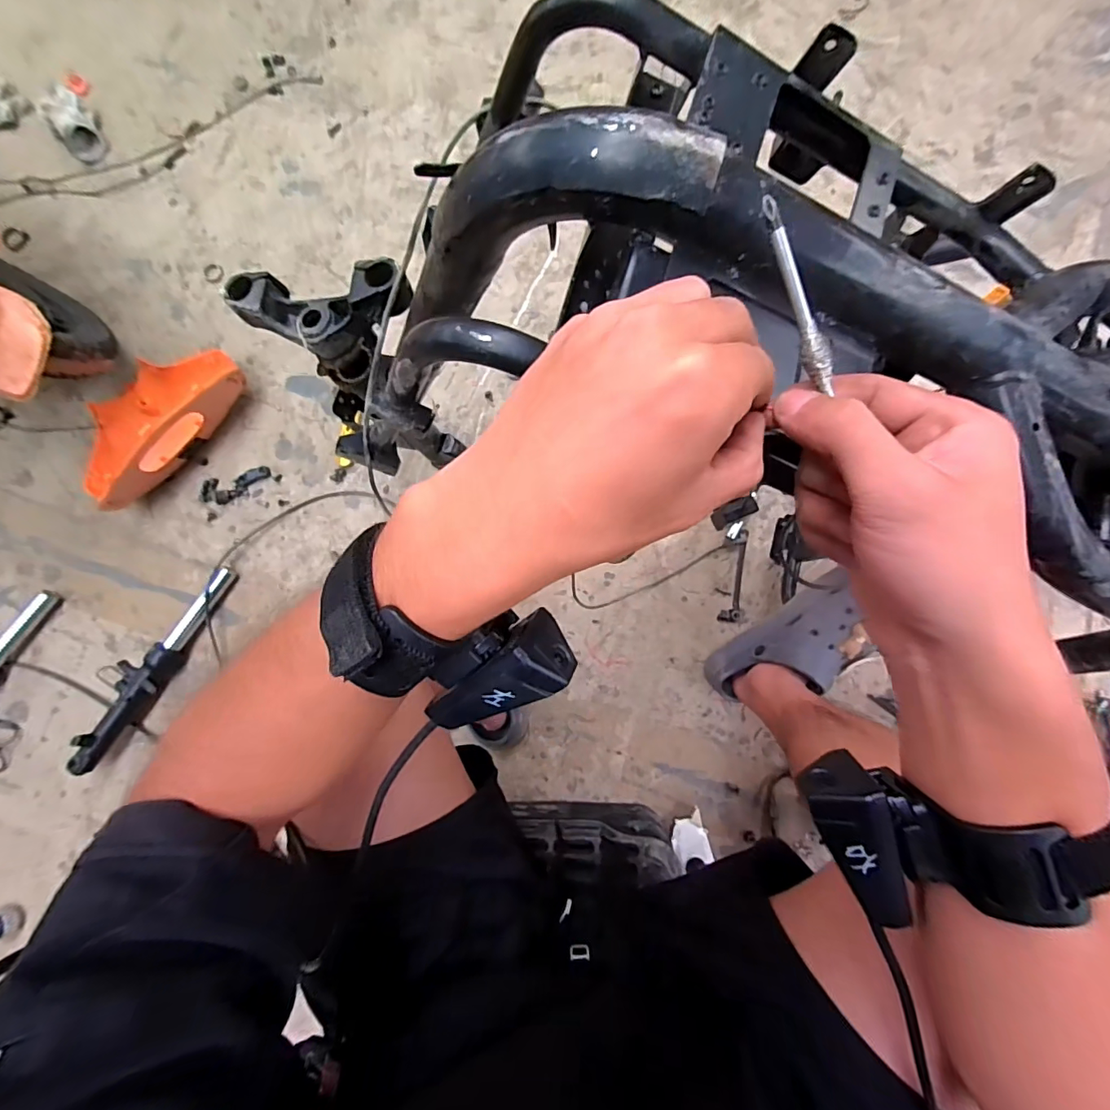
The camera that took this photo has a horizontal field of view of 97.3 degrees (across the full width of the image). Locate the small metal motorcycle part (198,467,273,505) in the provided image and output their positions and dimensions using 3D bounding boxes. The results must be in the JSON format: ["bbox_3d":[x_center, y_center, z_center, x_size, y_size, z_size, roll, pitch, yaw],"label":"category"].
[{"bbox_3d":[-0.508,-0.109,0.777,0.105,0.018,0.046,-15,84,1],"label":"small metal motorcycle part"}]

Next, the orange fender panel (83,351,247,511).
[{"bbox_3d":[-0.614,-0.213,0.750,0.141,0.098,0.275,39,88,6],"label":"orange fender panel"}]

